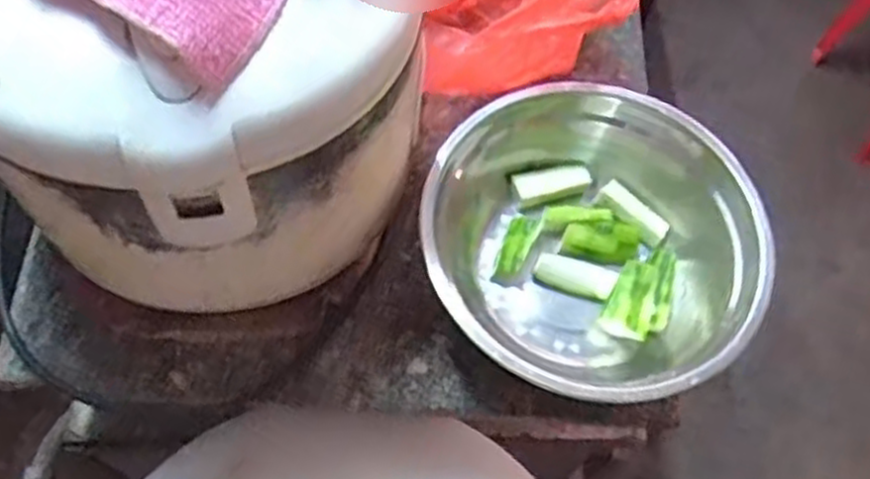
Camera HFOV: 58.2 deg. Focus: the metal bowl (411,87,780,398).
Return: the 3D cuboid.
[{"bbox_3d":[0.107,0.014,0.562,0.222,0.103,0.223,2,62,-3],"label":"metal bowl"}]

